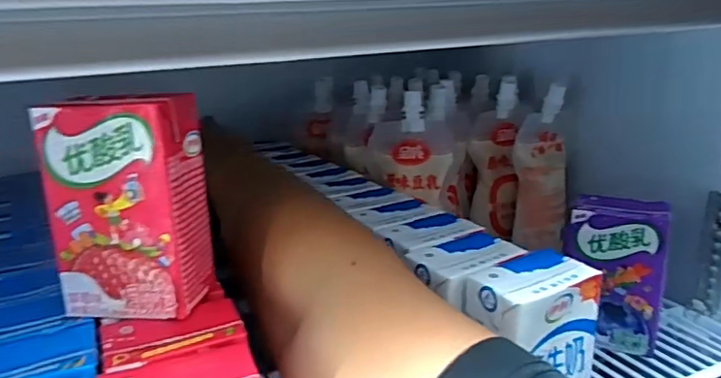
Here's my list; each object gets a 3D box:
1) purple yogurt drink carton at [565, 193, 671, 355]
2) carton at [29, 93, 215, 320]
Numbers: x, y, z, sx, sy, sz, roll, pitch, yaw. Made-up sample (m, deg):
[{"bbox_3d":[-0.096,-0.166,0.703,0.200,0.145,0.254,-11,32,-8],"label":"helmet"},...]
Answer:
[{"bbox_3d":[0.188,0.061,0.446,0.068,0.105,0.040,7,20,24],"label":"purple yogurt drink carton"},{"bbox_3d":[-0.115,0.010,0.301,0.066,0.106,0.044,2,18,10],"label":"carton"}]

